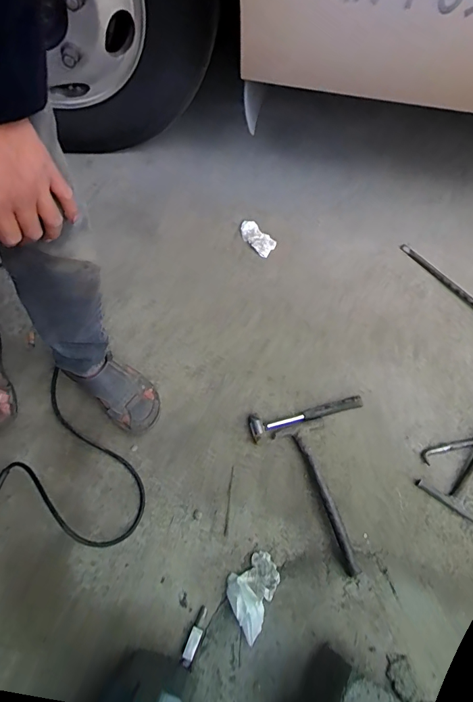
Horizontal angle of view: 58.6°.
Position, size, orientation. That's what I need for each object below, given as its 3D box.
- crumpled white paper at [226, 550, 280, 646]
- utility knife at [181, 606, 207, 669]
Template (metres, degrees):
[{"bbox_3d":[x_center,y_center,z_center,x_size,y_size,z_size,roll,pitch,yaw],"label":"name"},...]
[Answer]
[{"bbox_3d":[0.023,0.397,0.700,0.074,0.046,0.122,25,65,10],"label":"crumpled white paper"},{"bbox_3d":[-0.067,0.460,0.681,0.019,0.012,0.084,19,51,7],"label":"utility knife"}]

